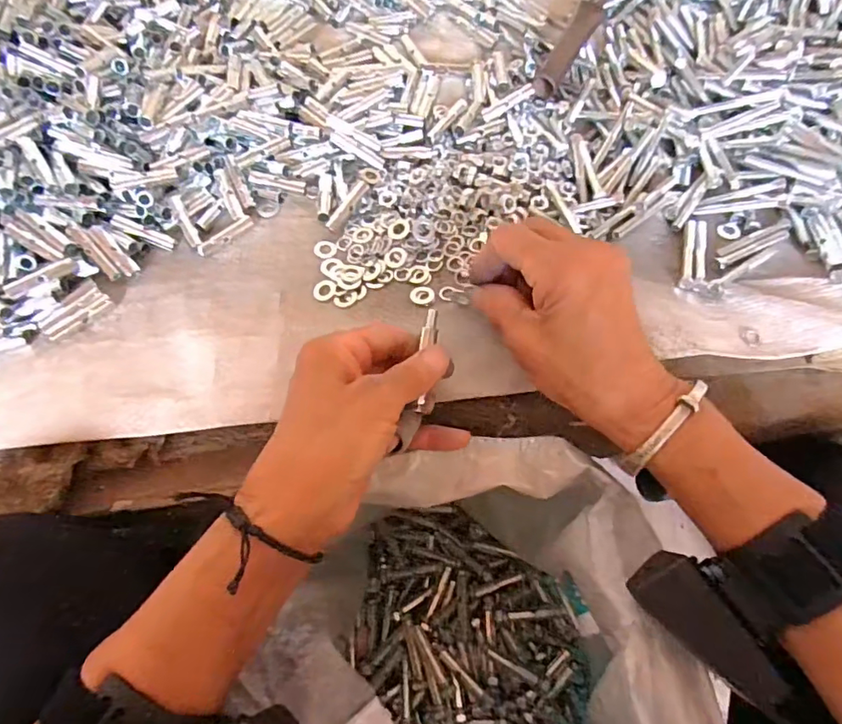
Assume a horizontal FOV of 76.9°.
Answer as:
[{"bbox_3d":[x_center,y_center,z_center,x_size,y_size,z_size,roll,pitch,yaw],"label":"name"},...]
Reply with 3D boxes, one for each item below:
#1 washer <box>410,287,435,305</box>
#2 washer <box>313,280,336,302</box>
[{"bbox_3d":[0.001,-0.043,0.346,0.015,0.006,0.014,-1,65,2],"label":"washer"},{"bbox_3d":[-0.064,-0.048,0.354,0.015,0.004,0.016,16,67,10],"label":"washer"}]

